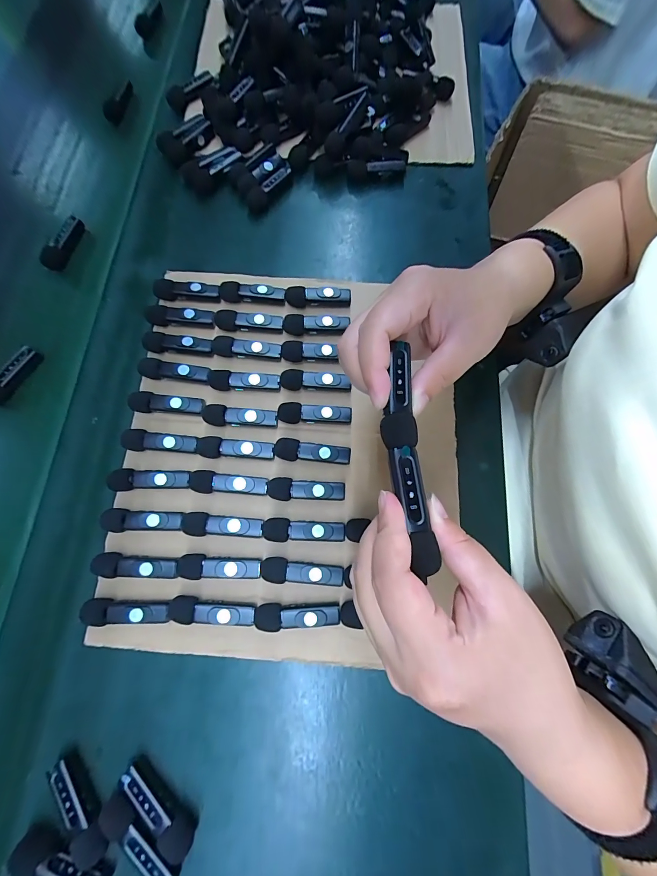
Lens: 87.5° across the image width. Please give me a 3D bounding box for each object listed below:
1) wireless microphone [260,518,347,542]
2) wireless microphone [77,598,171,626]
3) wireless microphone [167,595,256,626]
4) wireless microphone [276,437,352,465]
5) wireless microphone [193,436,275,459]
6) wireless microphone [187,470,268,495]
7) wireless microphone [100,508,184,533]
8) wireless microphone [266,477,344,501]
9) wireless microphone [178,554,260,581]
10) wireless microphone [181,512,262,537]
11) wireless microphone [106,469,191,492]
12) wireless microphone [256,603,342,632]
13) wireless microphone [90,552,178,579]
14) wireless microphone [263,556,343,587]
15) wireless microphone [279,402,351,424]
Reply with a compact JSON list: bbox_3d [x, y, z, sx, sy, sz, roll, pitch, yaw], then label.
[{"bbox_3d":[-0.020,0.076,0.284,0.066,0.014,0.019,-2,74,2],"label":"wireless microphone"},{"bbox_3d":[-0.156,0.134,0.266,0.065,0.018,0.018,-3,74,2],"label":"wireless microphone"},{"bbox_3d":[-0.090,0.134,0.266,0.065,0.016,0.019,2,75,3],"label":"wireless microphone"},{"bbox_3d":[-0.014,0.014,0.302,0.065,0.017,0.018,7,75,5],"label":"wireless microphone"},{"bbox_3d":[-0.082,0.010,0.301,0.067,0.017,0.017,2,75,3],"label":"wireless microphone"},{"bbox_3d":[-0.085,0.039,0.295,0.066,0.019,0.019,0,74,3],"label":"wireless microphone"},{"bbox_3d":[-0.153,0.069,0.286,0.063,0.020,0.018,-2,74,2],"label":"wireless microphone"},{"bbox_3d":[-0.019,0.046,0.293,0.065,0.018,0.018,3,75,4],"label":"wireless microphone"},{"bbox_3d":[-0.087,0.105,0.275,0.065,0.017,0.019,3,75,4],"label":"wireless microphone"},{"bbox_3d":[-0.087,0.072,0.284,0.065,0.016,0.018,1,75,3],"label":"wireless microphone"},{"bbox_3d":[-0.152,0.037,0.294,0.068,0.020,0.018,0,74,3],"label":"wireless microphone"},{"bbox_3d":[-0.024,0.137,0.266,0.064,0.015,0.019,-6,74,1],"label":"wireless microphone"},{"bbox_3d":[-0.153,0.102,0.275,0.063,0.017,0.019,-1,74,3],"label":"wireless microphone"},{"bbox_3d":[-0.021,0.107,0.276,0.064,0.018,0.018,3,75,4],"label":"wireless microphone"},{"bbox_3d":[-0.013,-0.021,0.312,0.066,0.019,0.017,-1,74,3],"label":"wireless microphone"}]

